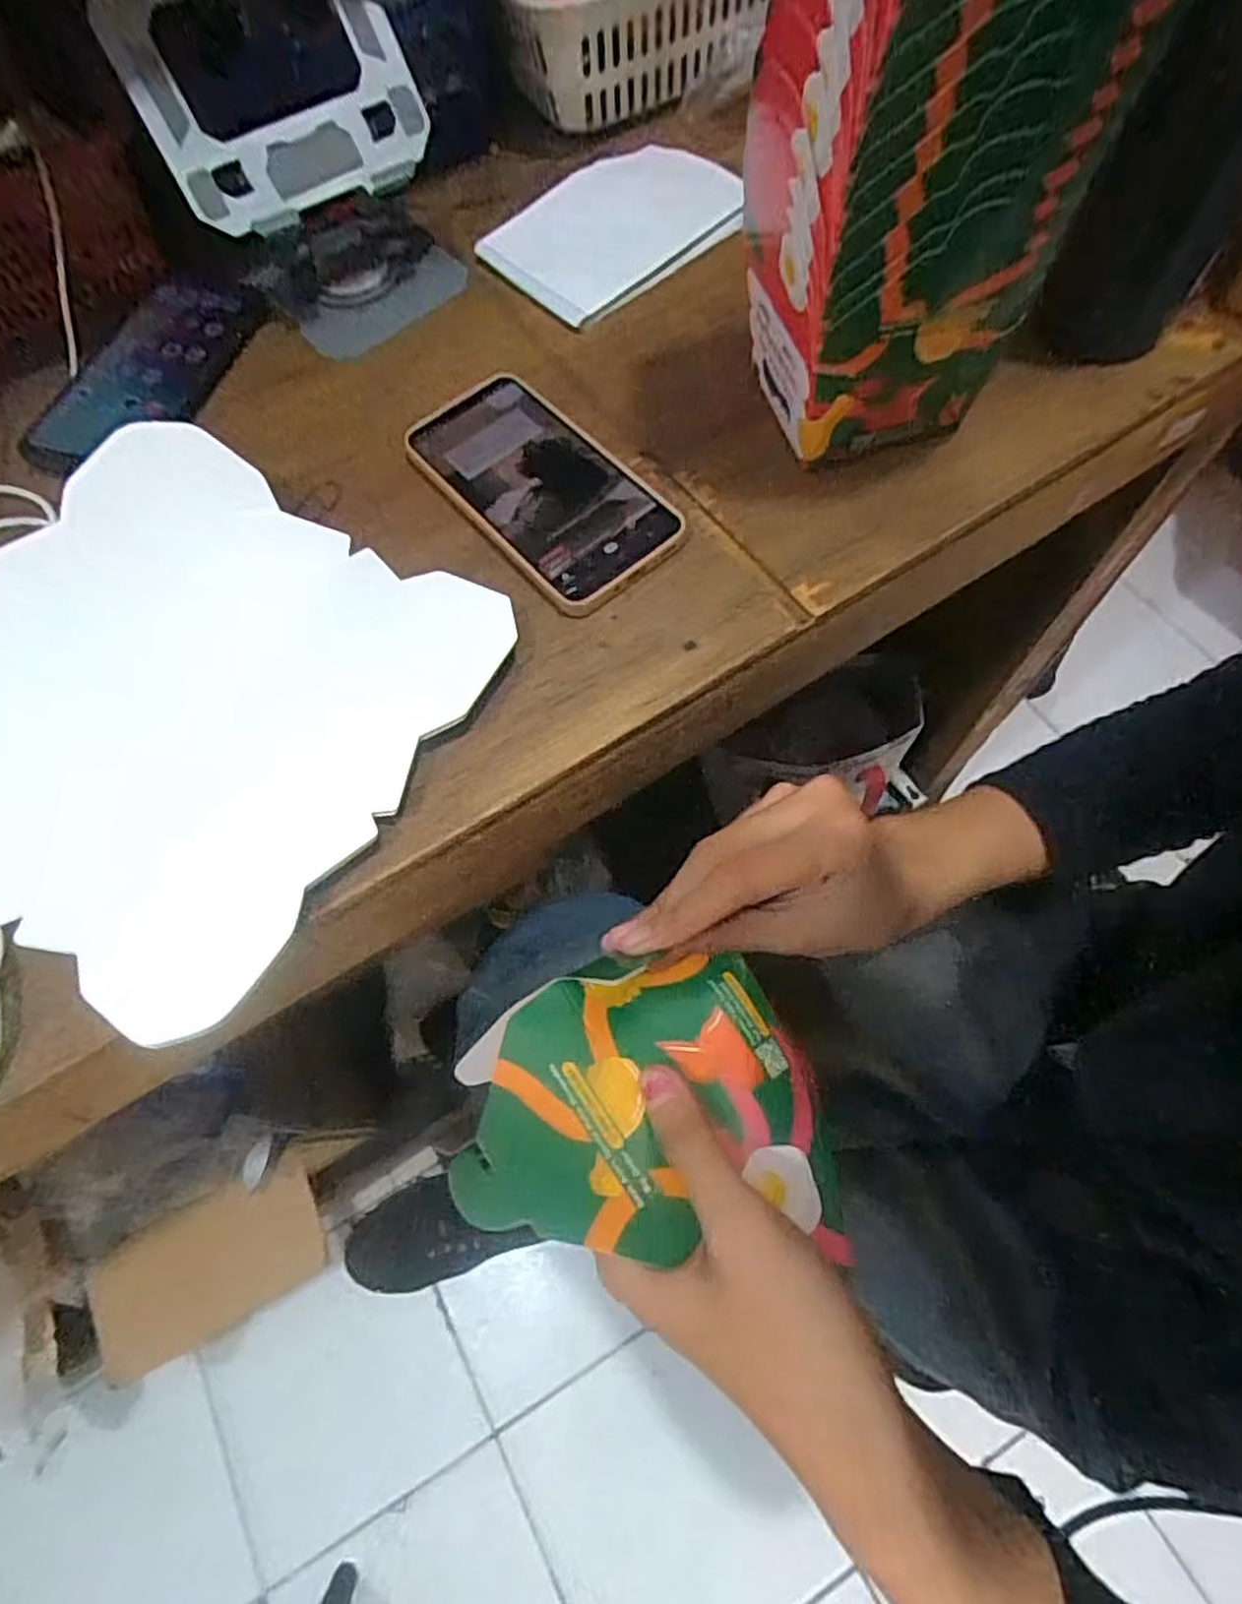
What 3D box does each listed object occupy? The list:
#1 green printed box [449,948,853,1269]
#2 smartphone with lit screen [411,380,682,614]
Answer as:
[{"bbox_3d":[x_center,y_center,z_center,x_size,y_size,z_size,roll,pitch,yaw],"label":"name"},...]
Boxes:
[{"bbox_3d":[0.007,0.109,0.264,0.122,0.040,0.091,2,53,-10],"label":"green printed box"},{"bbox_3d":[-0.044,-0.174,0.401,0.084,0.012,0.166,-39,69,-11],"label":"smartphone with lit screen"}]

